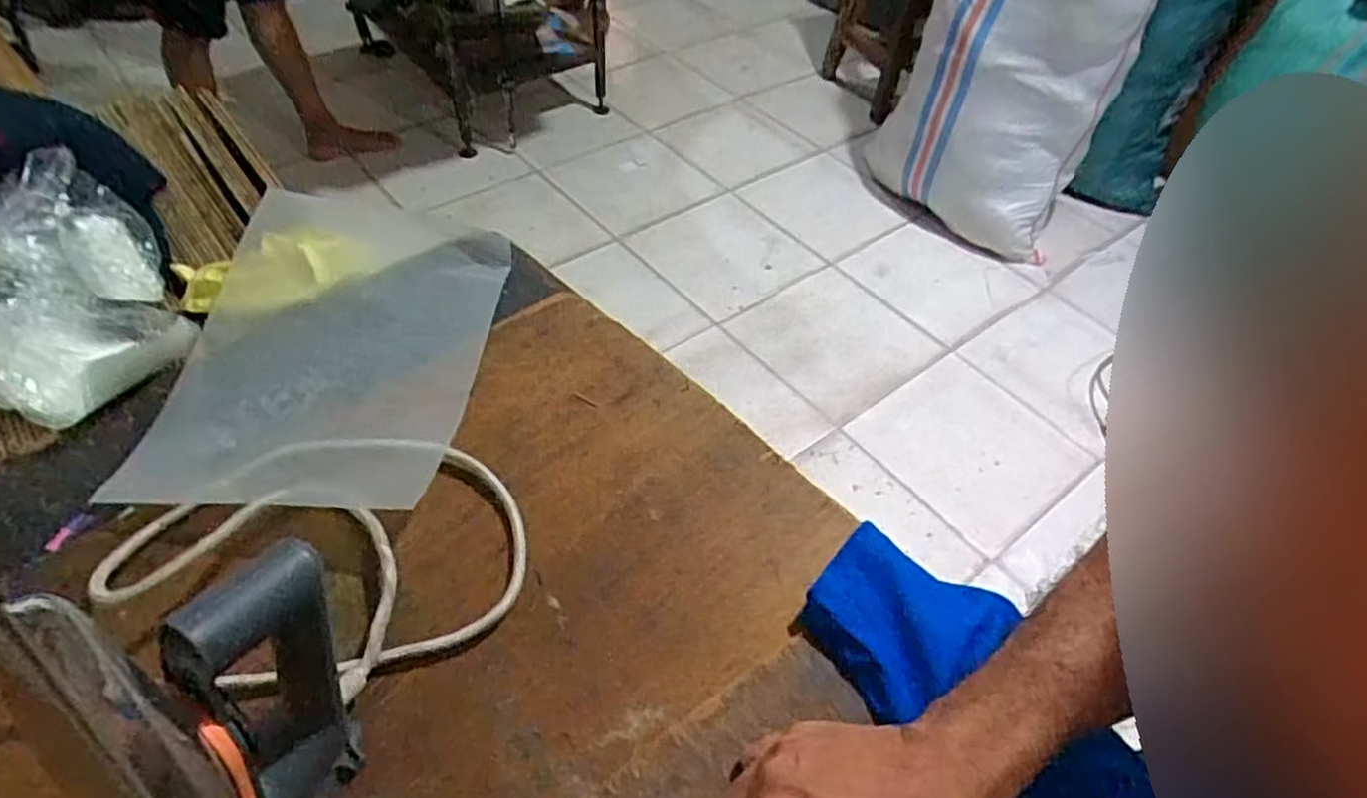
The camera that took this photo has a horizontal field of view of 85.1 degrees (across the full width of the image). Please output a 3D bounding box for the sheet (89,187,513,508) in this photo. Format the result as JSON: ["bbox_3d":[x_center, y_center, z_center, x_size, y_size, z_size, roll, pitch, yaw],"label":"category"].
[{"bbox_3d":[-0.258,-0.049,0.562,0.205,0.034,0.317,5,50,1],"label":"sheet"}]

